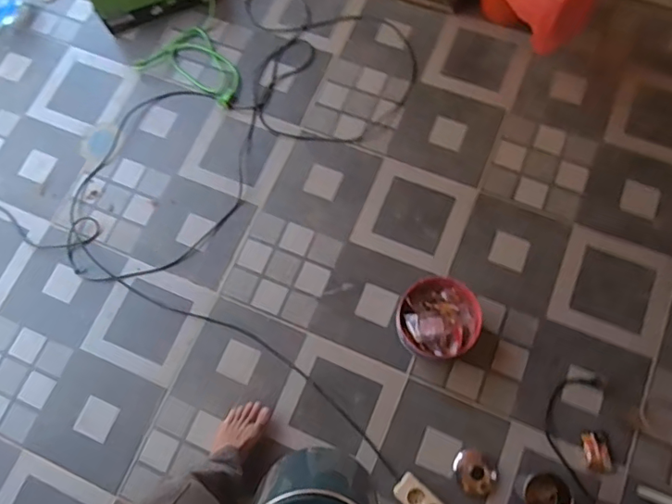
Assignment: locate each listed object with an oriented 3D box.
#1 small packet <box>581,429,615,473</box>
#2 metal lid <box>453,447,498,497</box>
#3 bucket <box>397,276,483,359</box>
[{"bbox_3d":[0.573,0.436,1.130,0.057,0.013,0.087,-3,72,2],"label":"small packet"},{"bbox_3d":[0.306,0.483,1.127,0.095,0.047,0.090,-1,72,3],"label":"metal lid"},{"bbox_3d":[0.234,0.150,1.184,0.177,0.111,0.180,-1,72,3],"label":"bucket"}]

